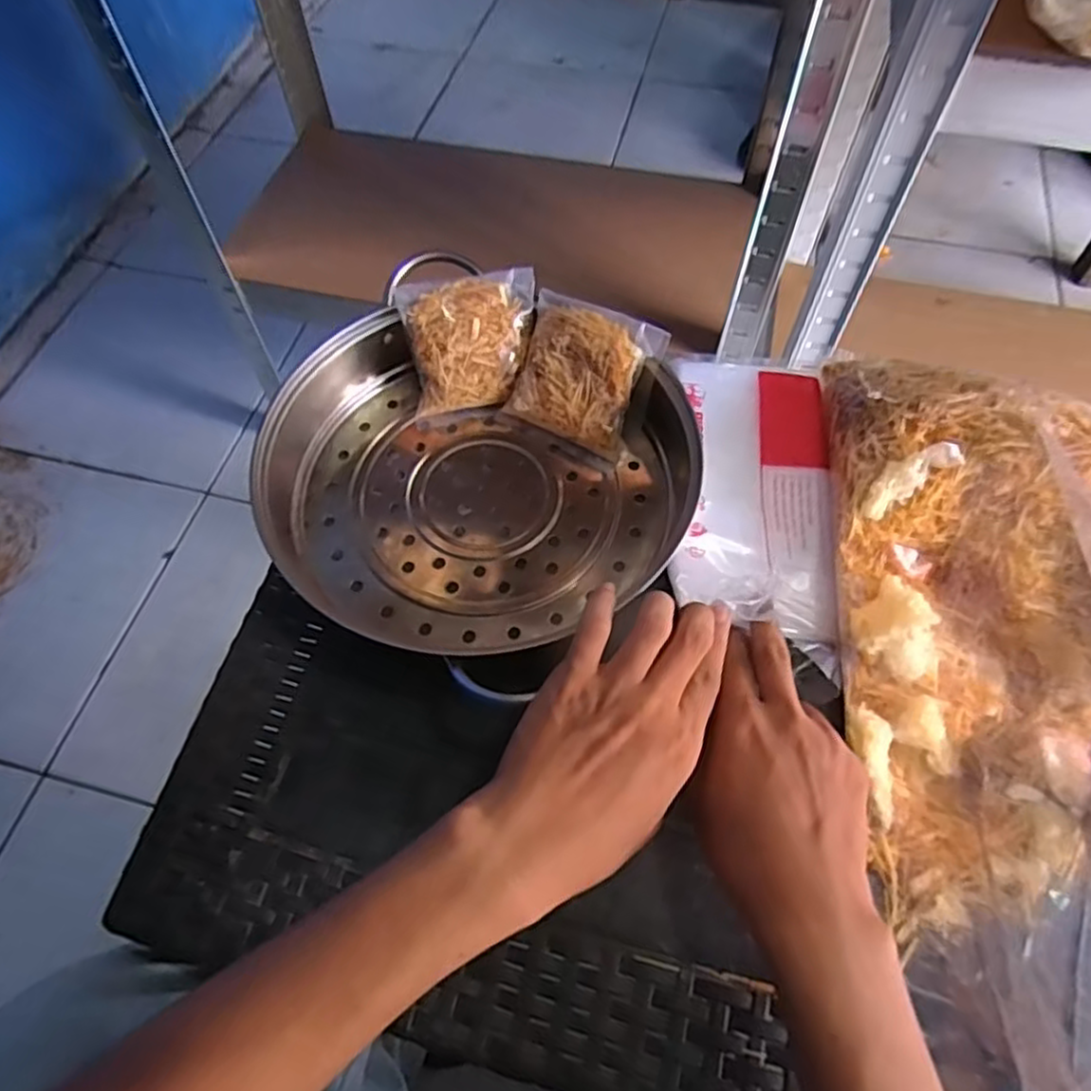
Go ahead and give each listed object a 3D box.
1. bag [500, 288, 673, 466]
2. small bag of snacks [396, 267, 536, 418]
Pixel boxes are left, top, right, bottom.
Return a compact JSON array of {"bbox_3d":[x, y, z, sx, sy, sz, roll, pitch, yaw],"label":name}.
[{"bbox_3d":[0.023,-0.117,0.487,0.090,0.020,0.089,27,105,12],"label":"bag"},{"bbox_3d":[-0.051,-0.142,0.507,0.089,0.036,0.087,-8,100,-4],"label":"small bag of snacks"}]

